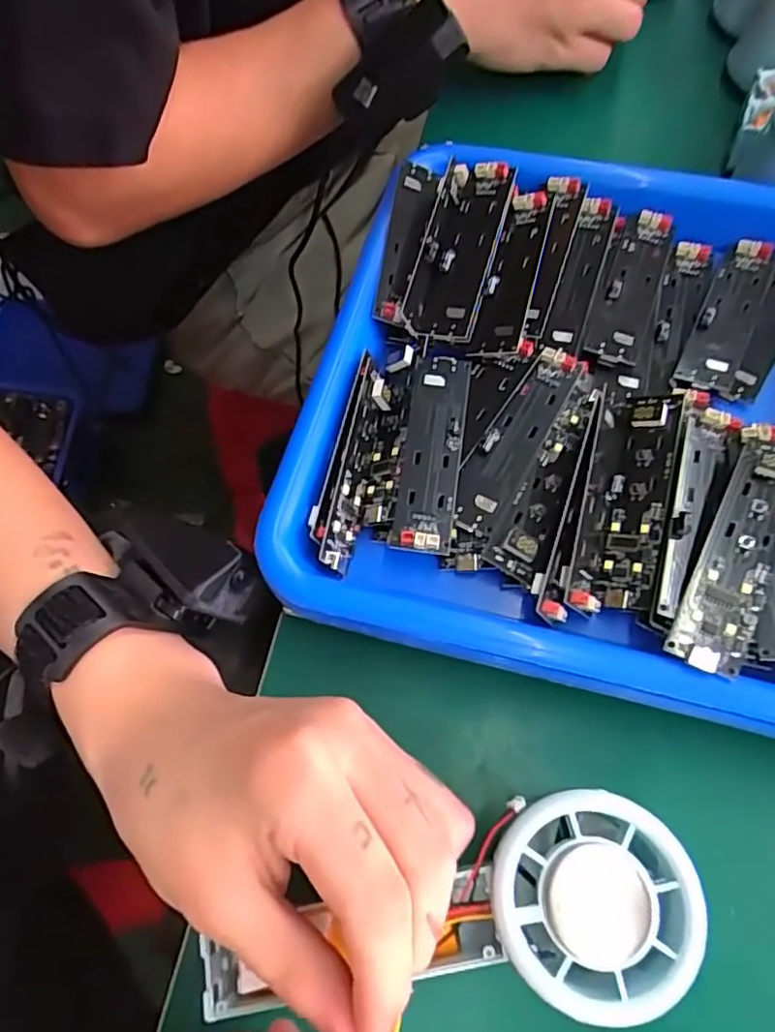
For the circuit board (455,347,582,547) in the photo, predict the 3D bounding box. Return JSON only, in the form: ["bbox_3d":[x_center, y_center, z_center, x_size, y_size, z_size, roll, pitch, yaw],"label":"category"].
[{"bbox_3d":[0.054,-0.034,0.269,0.023,0.009,0.091,28,70,12],"label":"circuit board"}]

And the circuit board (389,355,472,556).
[{"bbox_3d":[0.019,-0.028,0.265,0.024,0.008,0.091,8,67,4],"label":"circuit board"}]

